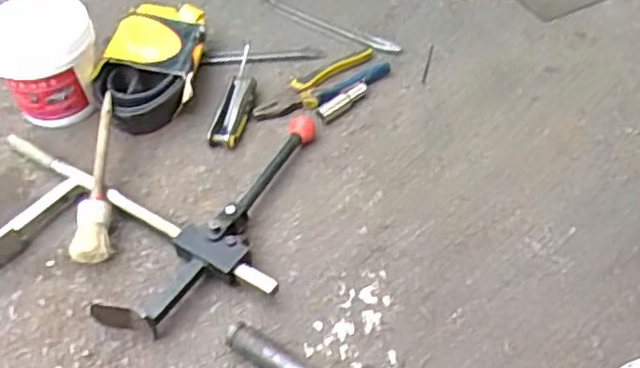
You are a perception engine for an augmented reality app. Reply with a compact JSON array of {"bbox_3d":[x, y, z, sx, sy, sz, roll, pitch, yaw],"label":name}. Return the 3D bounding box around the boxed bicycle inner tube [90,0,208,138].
[{"bbox_3d":[-0.222,-0.161,0.884,0.122,0.076,0.199,4,54,3],"label":"boxed bicycle inner tube"}]

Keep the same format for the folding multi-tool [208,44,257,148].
[{"bbox_3d":[-0.103,-0.121,0.880,0.038,0.022,0.179,7,51,8],"label":"folding multi-tool"}]

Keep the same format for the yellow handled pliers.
[{"bbox_3d":[0.002,-0.128,0.894,0.193,0.022,0.055,-25,54,-18],"label":"yellow handled pliers"}]

